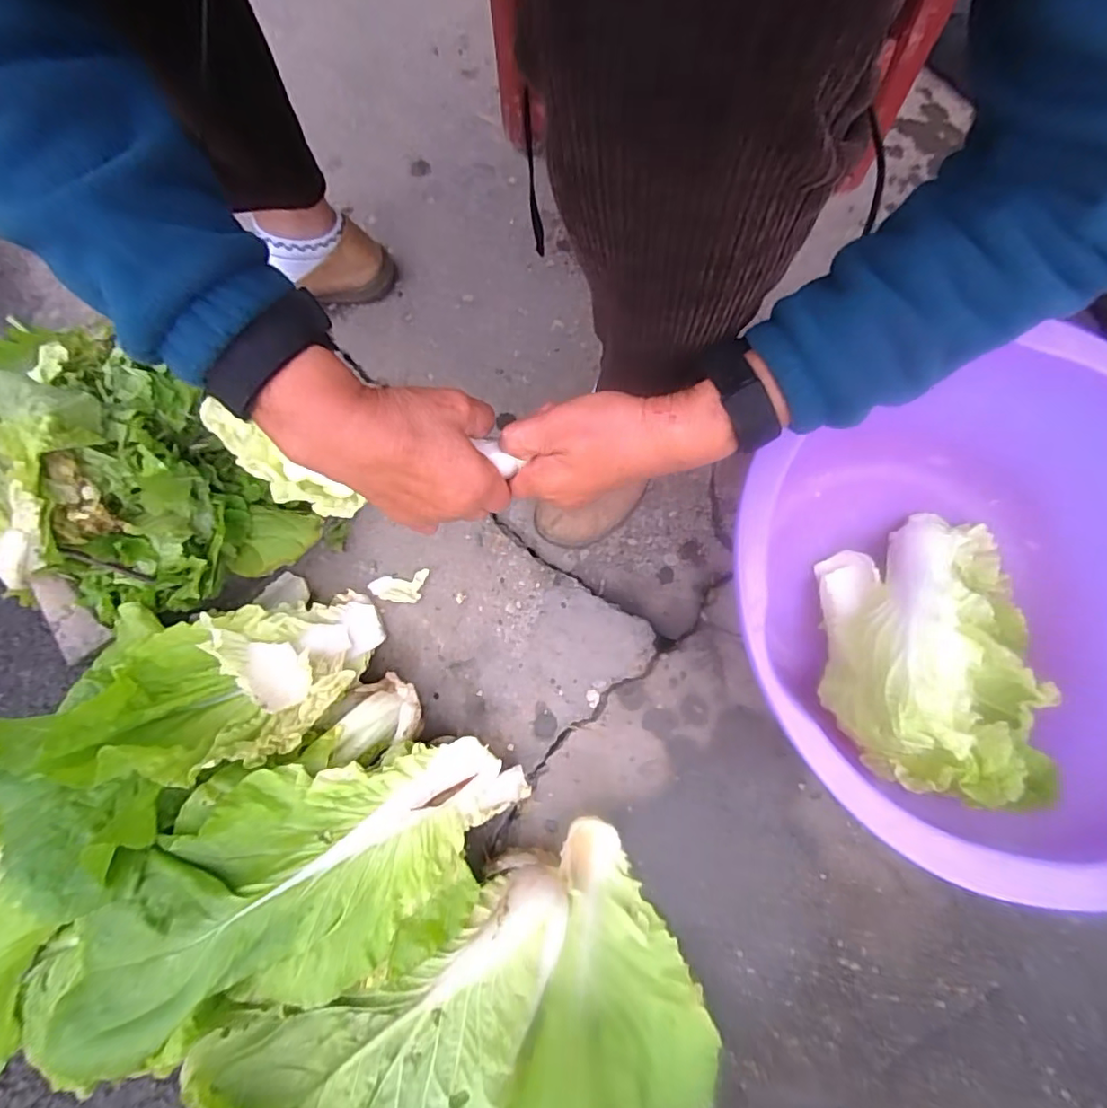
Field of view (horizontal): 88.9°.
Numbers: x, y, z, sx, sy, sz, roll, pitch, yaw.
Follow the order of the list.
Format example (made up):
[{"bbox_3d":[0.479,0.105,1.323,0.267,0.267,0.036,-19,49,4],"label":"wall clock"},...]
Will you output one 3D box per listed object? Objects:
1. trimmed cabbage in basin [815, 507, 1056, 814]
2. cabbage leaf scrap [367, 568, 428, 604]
[{"bbox_3d":[0.343,0.074,0.495,0.171,0.103,0.257,7,73,4],"label":"trimmed cabbage in basin"},{"bbox_3d":[-0.159,0.035,0.577,0.063,0.010,0.032,-7,72,-1],"label":"cabbage leaf scrap"}]

